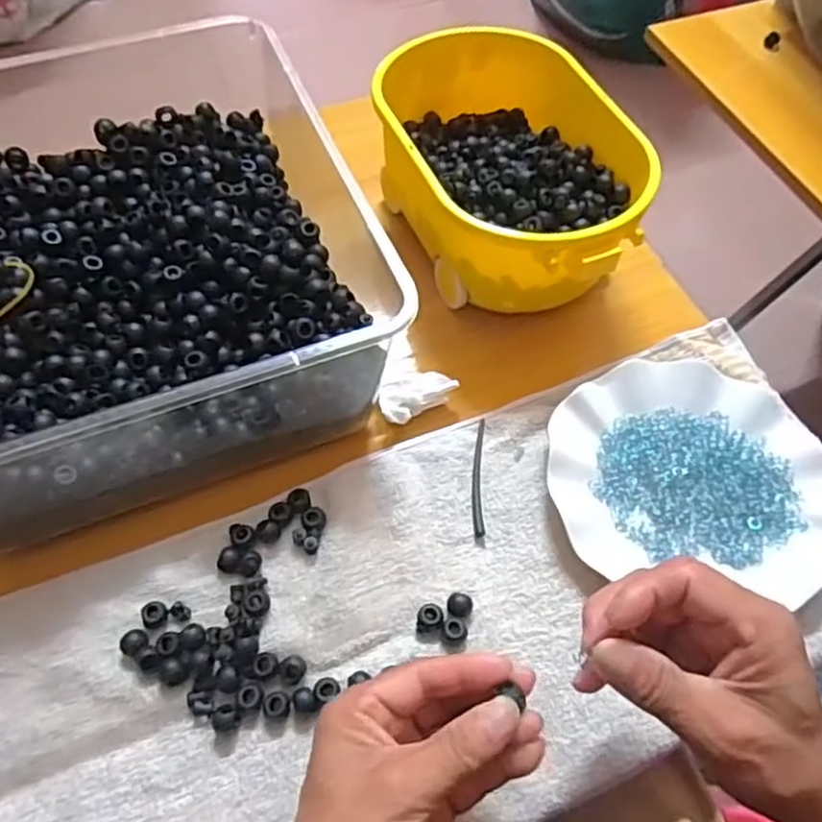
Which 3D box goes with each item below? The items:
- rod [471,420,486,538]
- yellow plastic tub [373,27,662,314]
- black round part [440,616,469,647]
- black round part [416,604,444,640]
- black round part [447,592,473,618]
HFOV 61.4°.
[{"bbox_3d":[0.045,0.043,0.460,0.009,0.004,0.082,3,59,-1],"label":"rod"},{"bbox_3d":[0.071,-0.185,0.536,0.165,0.087,0.252,-18,62,-13],"label":"yellow plastic tub"},{"bbox_3d":[0.026,0.131,0.411,0.015,0.009,0.016,1,59,-2],"label":"black round part"},{"bbox_3d":[0.011,0.126,0.414,0.015,0.009,0.018,5,59,1],"label":"black round part"},{"bbox_3d":[0.030,0.118,0.420,0.015,0.010,0.015,1,59,-2],"label":"black round part"}]

